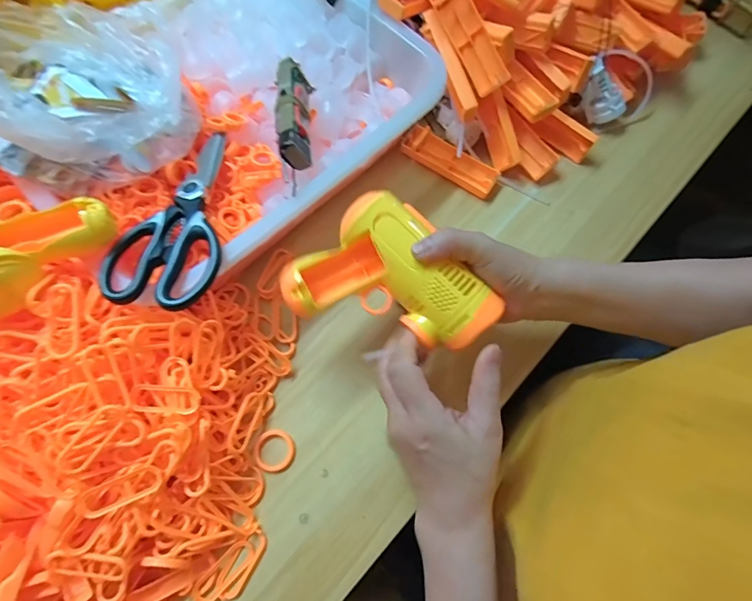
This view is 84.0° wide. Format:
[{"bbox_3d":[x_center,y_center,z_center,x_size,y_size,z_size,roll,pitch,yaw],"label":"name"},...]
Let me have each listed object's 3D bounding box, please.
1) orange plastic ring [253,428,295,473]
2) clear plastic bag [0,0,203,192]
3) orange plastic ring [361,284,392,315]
[{"bbox_3d":[-0.089,0.133,0.369,0.035,0.008,0.035,0,71,0],"label":"orange plastic ring"},{"bbox_3d":[-0.252,-0.187,0.353,0.157,0.070,0.178,-24,73,-8],"label":"clear plastic bag"},{"bbox_3d":[0.001,0.000,0.329,0.023,0.007,0.023,0,71,0],"label":"orange plastic ring"}]

